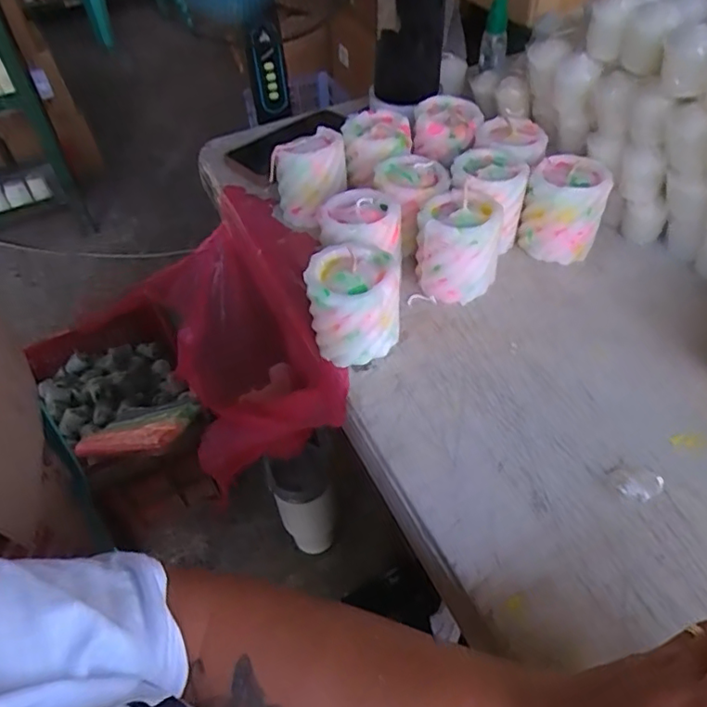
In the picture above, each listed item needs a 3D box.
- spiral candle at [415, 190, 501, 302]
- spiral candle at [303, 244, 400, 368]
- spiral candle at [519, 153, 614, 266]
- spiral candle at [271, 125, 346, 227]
[{"bbox_3d":[0.088,-0.092,0.490,0.066,0.073,0.070,-2,47,4],"label":"spiral candle"},{"bbox_3d":[0.001,-0.037,0.451,0.069,0.073,0.065,-6,47,0],"label":"spiral candle"},{"bbox_3d":[0.189,-0.130,0.519,0.065,0.070,0.067,-3,47,3],"label":"spiral candle"},{"bbox_3d":[-0.045,-0.176,0.571,0.075,0.070,0.065,-8,47,-2],"label":"spiral candle"}]

